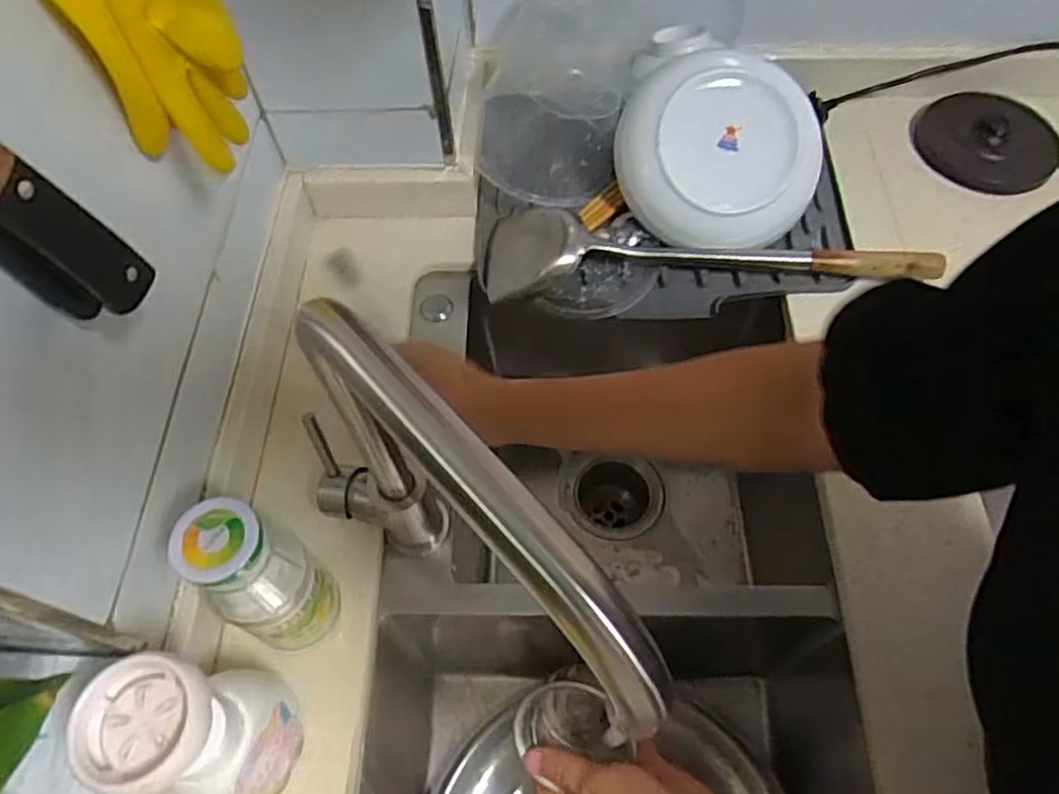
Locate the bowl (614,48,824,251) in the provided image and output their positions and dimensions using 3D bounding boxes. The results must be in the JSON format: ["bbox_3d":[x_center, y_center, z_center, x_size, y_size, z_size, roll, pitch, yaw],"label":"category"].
[{"bbox_3d":[0.179,-0.239,0.675,0.190,0.068,0.198,0,92,-3],"label":"bowl"}]

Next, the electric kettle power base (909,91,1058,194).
[{"bbox_3d":[0.476,-0.272,0.750,0.137,0.028,0.126,0,60,1],"label":"electric kettle power base"}]

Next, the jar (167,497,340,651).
[{"bbox_3d":[-0.166,0.114,0.453,0.052,0.149,0.056,0,60,1],"label":"jar"}]

